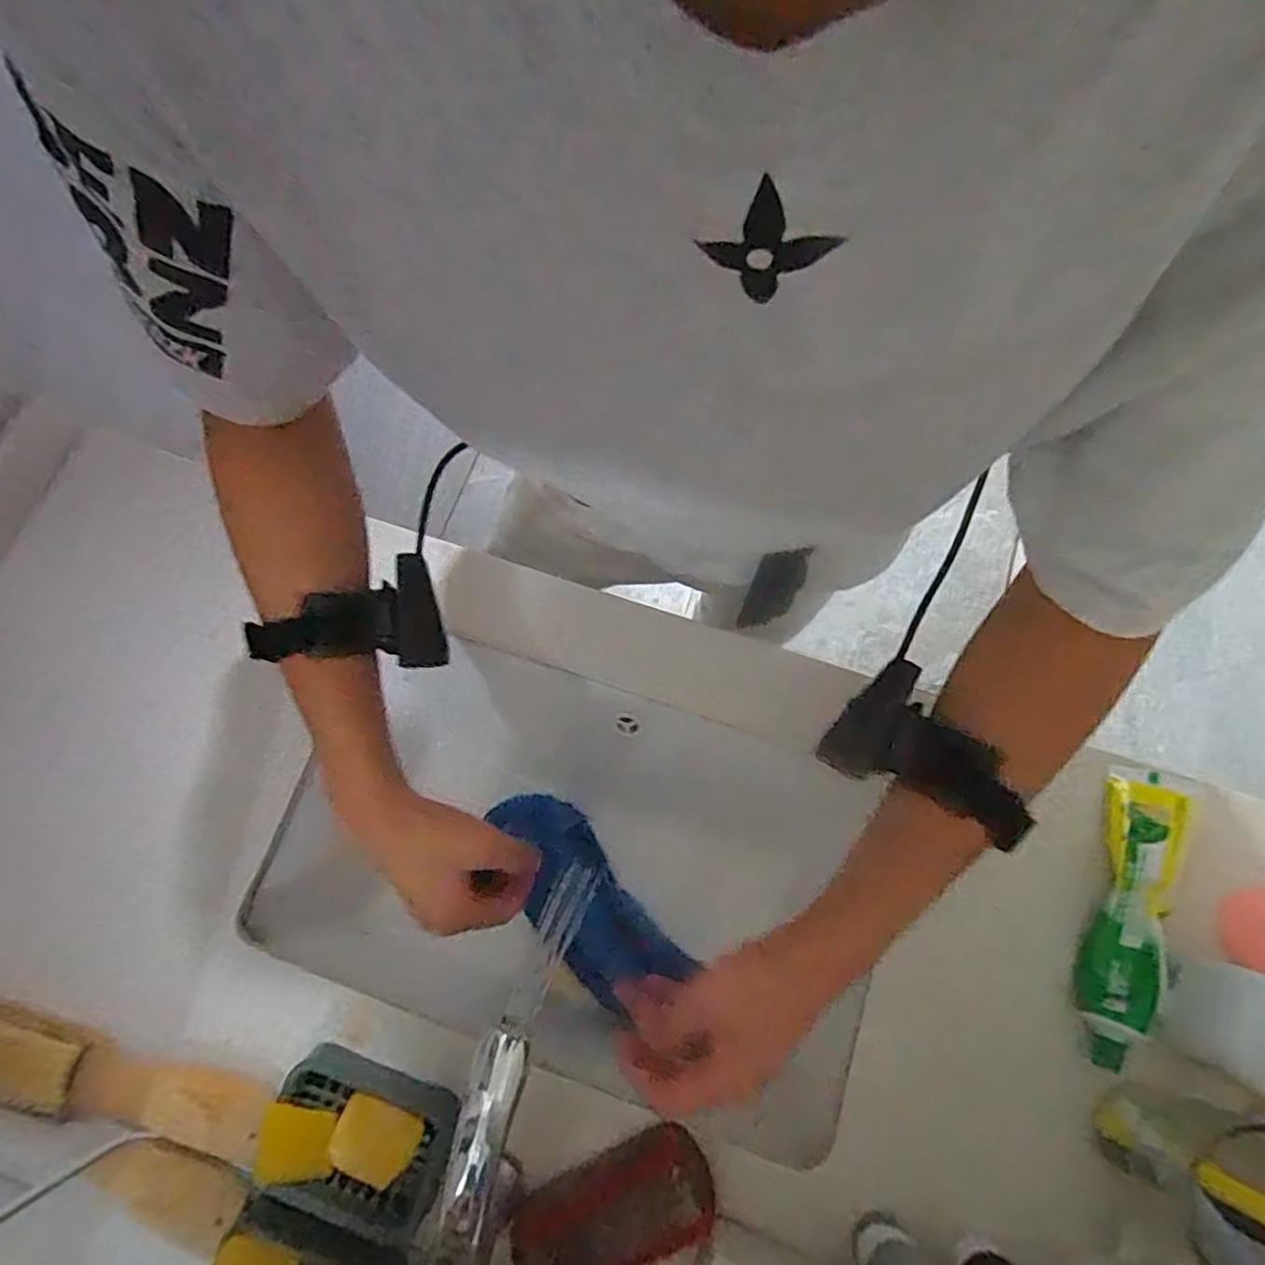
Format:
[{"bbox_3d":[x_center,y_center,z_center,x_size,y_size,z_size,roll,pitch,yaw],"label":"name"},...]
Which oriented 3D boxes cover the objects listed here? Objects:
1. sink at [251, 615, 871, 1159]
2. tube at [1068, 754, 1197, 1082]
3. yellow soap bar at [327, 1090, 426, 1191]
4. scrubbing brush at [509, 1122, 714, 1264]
[{"bbox_3d":[-0.053,0.183,0.565,0.428,0.128,0.276,18,76,7],"label":"sink"},{"bbox_3d":[0.346,0.193,0.482,0.046,0.043,0.203,19,76,8],"label":"tube"},{"bbox_3d":[-0.171,0.336,0.460,0.054,0.017,0.041,19,76,8],"label":"yellow soap bar"},{"bbox_3d":[-0.014,0.372,0.444,0.130,0.024,0.058,-23,74,-4],"label":"scrubbing brush"}]

